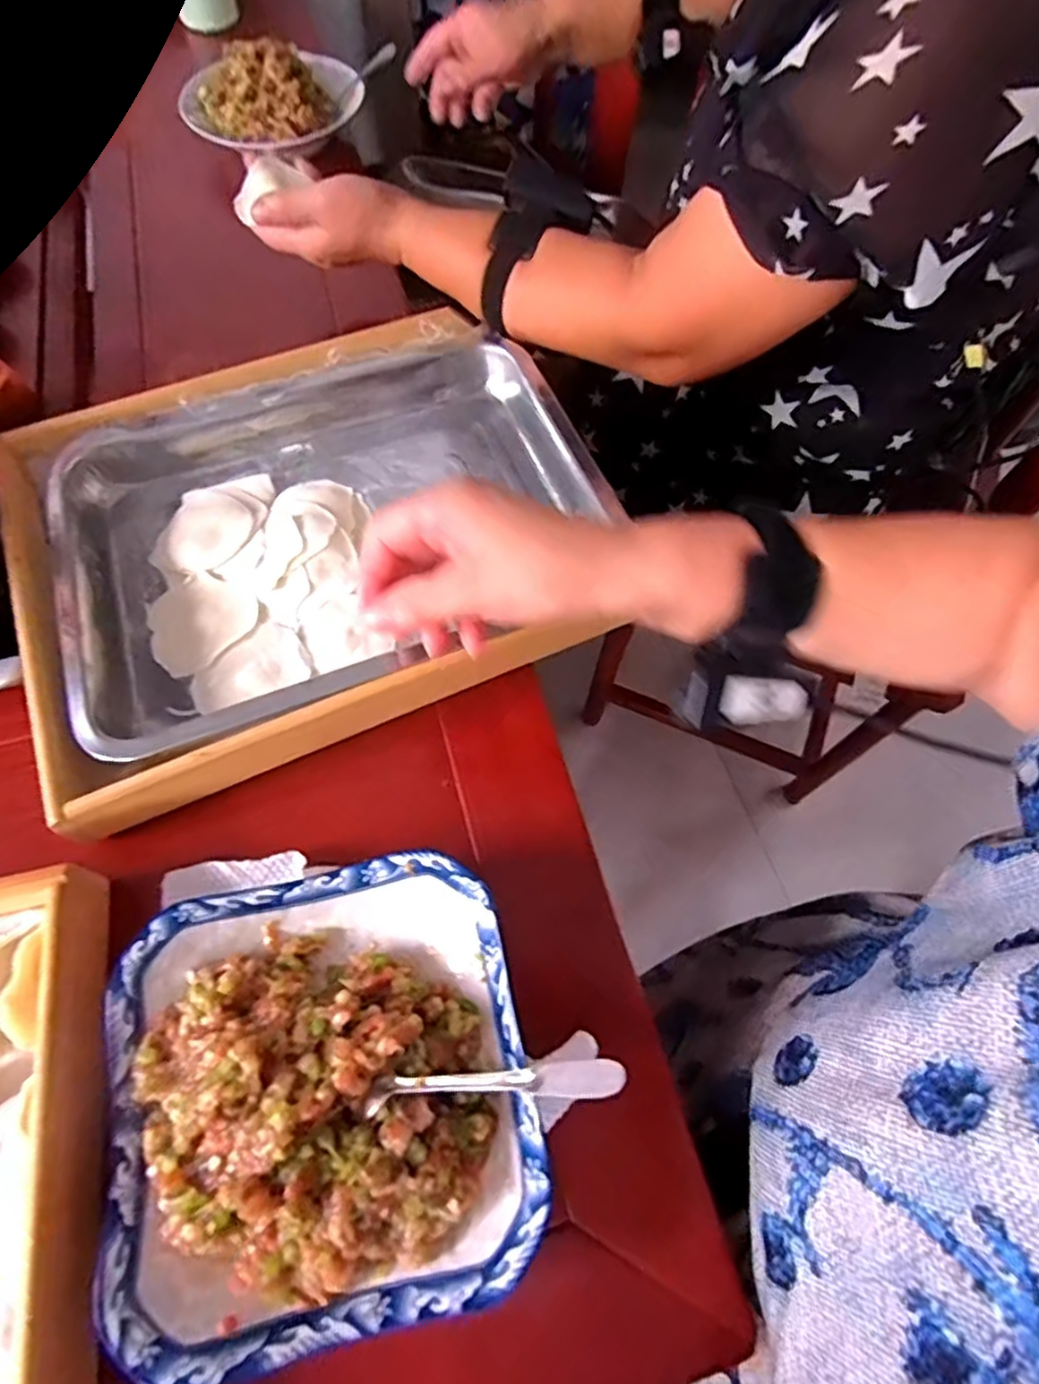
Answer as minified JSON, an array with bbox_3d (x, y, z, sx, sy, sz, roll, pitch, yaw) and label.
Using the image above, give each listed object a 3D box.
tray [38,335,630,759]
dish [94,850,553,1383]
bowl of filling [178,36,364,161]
[{"bbox_3d":[-0.130,-0.119,0.452,0.355,0.053,0.271,-25,67,-15],"label":"tray"},{"bbox_3d":[-0.083,0.176,0.304,0.199,0.054,0.186,-10,64,-9],"label":"dish"},{"bbox_3d":[-0.237,-0.584,0.663,0.141,0.074,0.161,36,67,14],"label":"bowl of filling"}]

